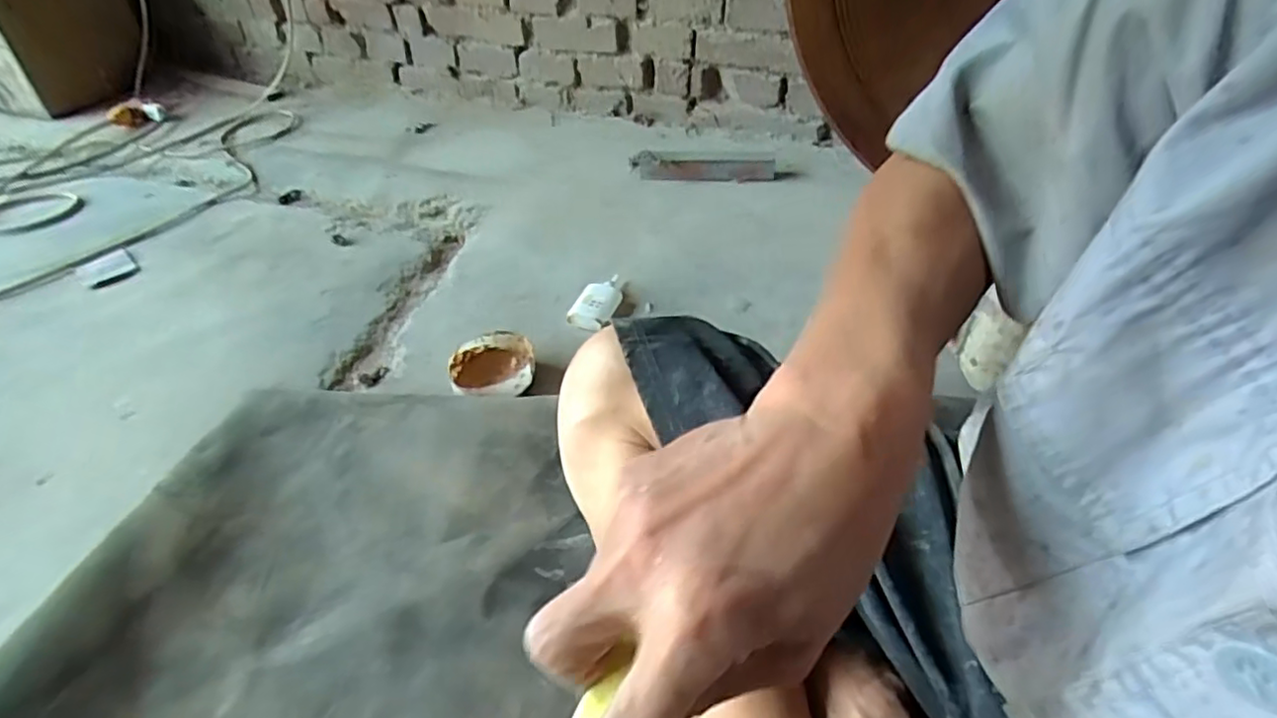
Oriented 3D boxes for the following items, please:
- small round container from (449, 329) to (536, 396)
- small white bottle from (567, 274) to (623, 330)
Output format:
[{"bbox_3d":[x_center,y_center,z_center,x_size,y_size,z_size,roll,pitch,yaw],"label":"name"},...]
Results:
[{"bbox_3d":[-0.169,0.018,0.756,0.095,0.043,0.106,-11,42,-10],"label":"small round container"},{"bbox_3d":[-0.052,-0.077,0.864,0.052,0.029,0.097,12,43,16],"label":"small white bottle"}]

